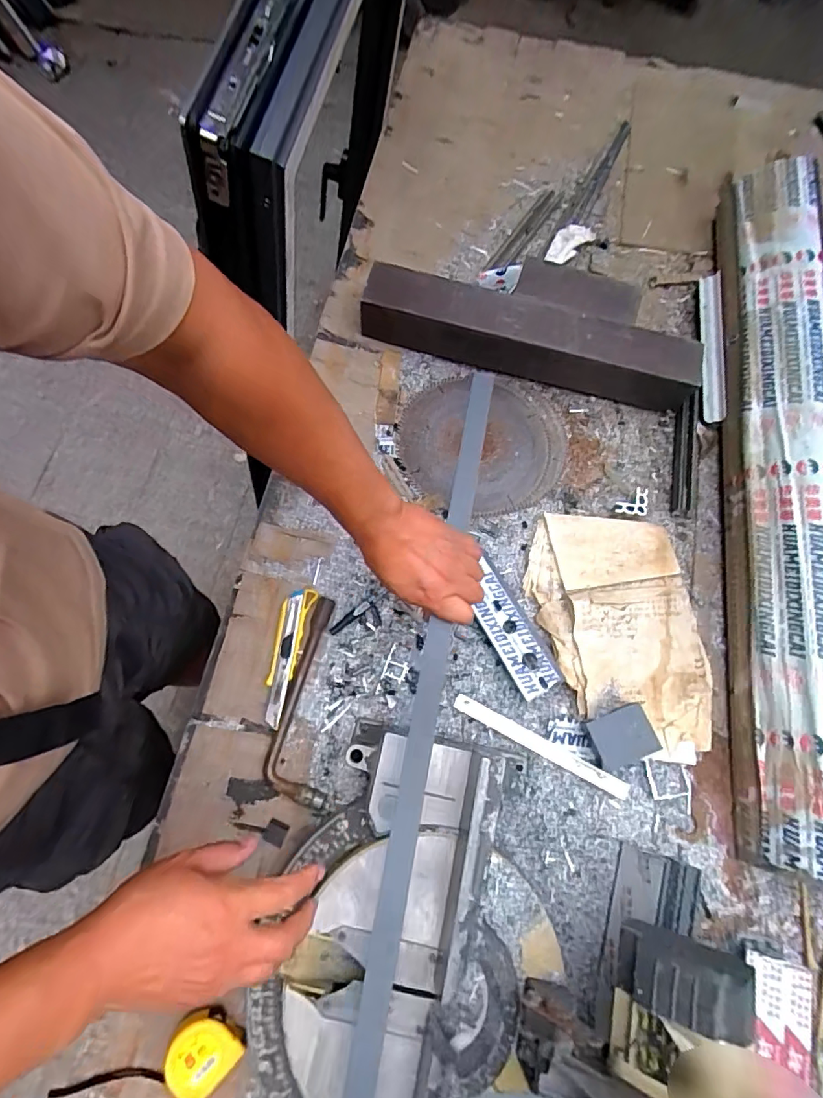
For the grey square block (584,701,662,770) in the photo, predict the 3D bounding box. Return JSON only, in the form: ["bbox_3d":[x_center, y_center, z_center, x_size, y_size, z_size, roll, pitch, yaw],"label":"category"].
[{"bbox_3d":[0.262,0.234,0.640,0.076,0.026,0.059,-17,73,-7],"label":"grey square block"}]

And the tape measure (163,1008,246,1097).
[{"bbox_3d":[-0.222,0.535,0.541,0.066,0.039,0.068,35,74,10],"label":"tape measure"}]

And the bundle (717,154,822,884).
[{"bbox_3d":[0.532,-0.126,0.741,0.128,0.124,1.062,9,71,2],"label":"bundle"}]

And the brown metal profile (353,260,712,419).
[{"bbox_3d":[0.184,-0.331,0.802,0.517,0.101,0.091,14,72,3],"label":"brown metal profile"}]

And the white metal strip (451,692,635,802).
[{"bbox_3d":[0.165,0.253,0.660,0.236,0.004,0.022,26,72,10],"label":"white metal strip"}]

